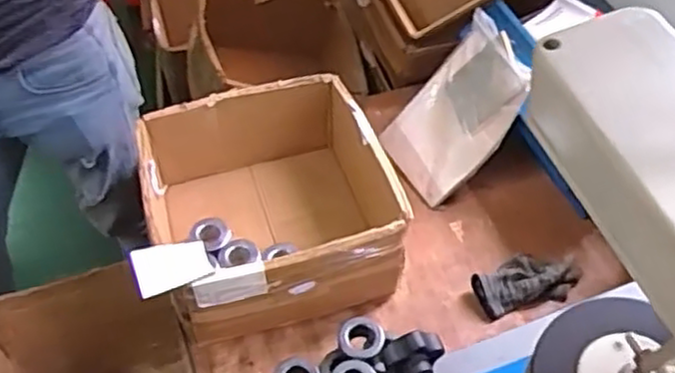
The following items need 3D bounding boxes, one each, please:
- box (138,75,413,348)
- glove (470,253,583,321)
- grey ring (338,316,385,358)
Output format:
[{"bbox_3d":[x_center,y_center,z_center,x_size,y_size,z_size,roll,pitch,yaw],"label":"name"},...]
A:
[{"bbox_3d":[-0.099,0.035,1.047,0.331,0.189,0.321,-14,51,-11],"label":"box"},{"bbox_3d":[0.275,0.137,1.034,0.150,0.033,0.083,-15,49,8],"label":"glove"},{"bbox_3d":[0.032,0.199,0.936,0.060,0.016,0.057,0,50,0],"label":"grey ring"}]

